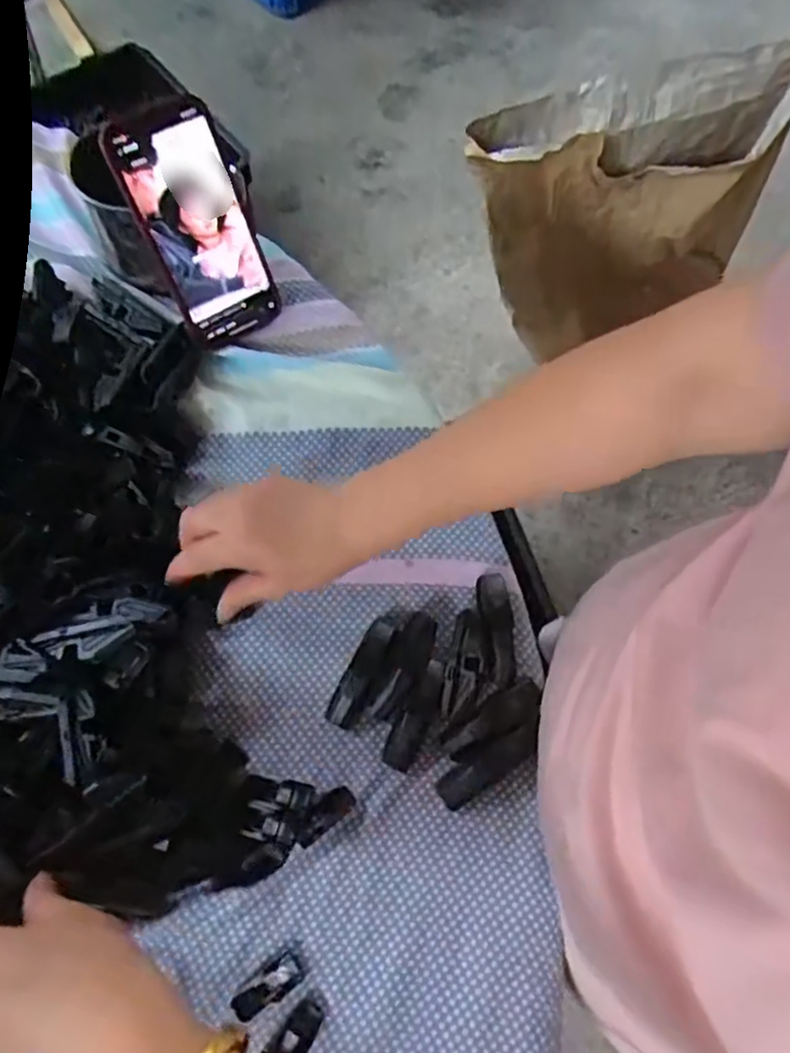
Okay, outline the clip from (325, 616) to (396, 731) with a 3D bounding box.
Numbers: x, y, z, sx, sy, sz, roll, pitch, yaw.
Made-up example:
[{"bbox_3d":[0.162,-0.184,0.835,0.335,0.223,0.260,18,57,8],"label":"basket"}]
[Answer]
[{"bbox_3d":[-0.021,0.093,0.443,0.021,0.023,0.075,23,71,6],"label":"clip"}]

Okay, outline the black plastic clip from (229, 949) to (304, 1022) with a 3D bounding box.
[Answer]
[{"bbox_3d":[-0.072,0.260,0.384,0.040,0.005,0.019,-39,76,-15],"label":"black plastic clip"}]

